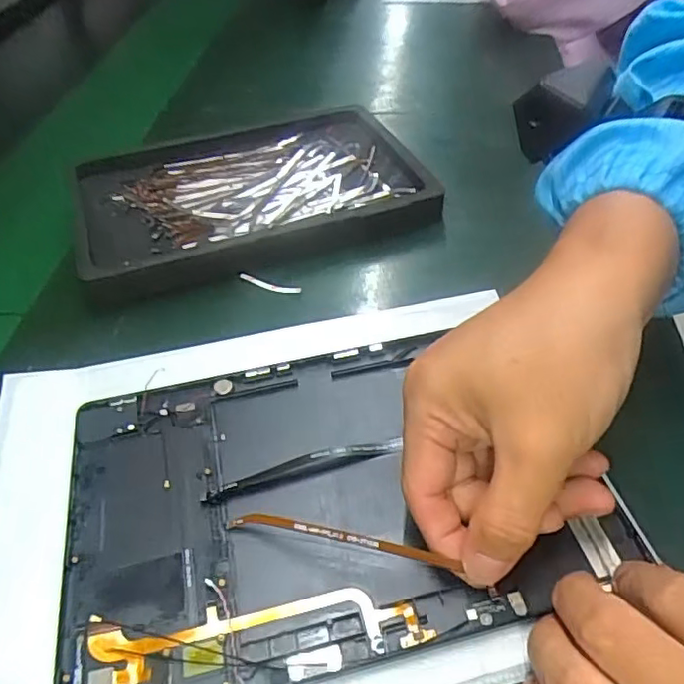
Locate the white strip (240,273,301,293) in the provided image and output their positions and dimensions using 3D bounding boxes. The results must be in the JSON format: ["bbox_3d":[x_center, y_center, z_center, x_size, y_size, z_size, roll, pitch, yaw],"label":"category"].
[{"bbox_3d":[-0.046,-0.036,0.374,0.042,0.005,0.006,11,47,15],"label":"white strip"}]

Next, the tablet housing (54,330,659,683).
[{"bbox_3d":[-0.007,0.066,0.271,0.228,0.011,0.154,-11,47,-9],"label":"tablet housing"}]

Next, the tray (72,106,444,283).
[{"bbox_3d":[-0.065,-0.111,0.427,0.241,0.026,0.153,-16,46,-12],"label":"tray"}]

